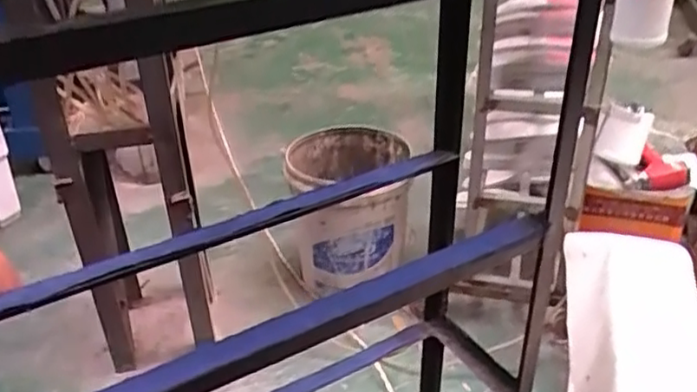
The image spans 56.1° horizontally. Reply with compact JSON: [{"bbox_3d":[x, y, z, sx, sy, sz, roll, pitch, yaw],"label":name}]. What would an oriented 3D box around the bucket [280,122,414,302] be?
[{"bbox_3d":[0.002,0.030,1.686,0.305,0.299,0.316,-2,32,1],"label":"bucket"}]

